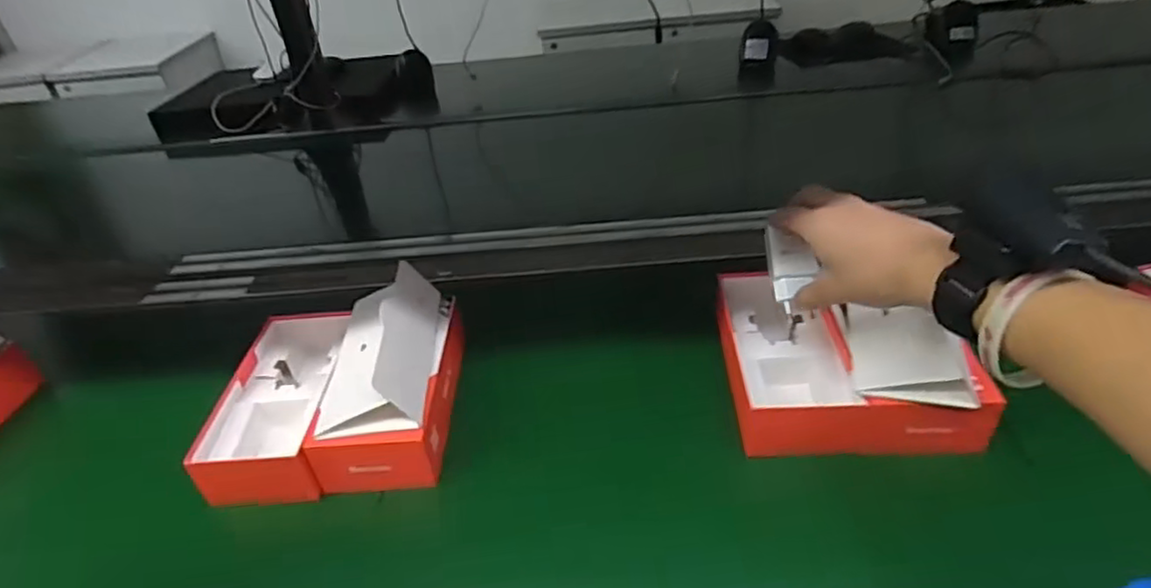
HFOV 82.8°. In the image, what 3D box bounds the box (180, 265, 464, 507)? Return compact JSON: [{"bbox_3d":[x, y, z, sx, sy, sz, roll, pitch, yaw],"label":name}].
[{"bbox_3d":[-0.203,0.067,0.564,0.189,0.104,0.198,-3,35,1],"label":"box"}]

